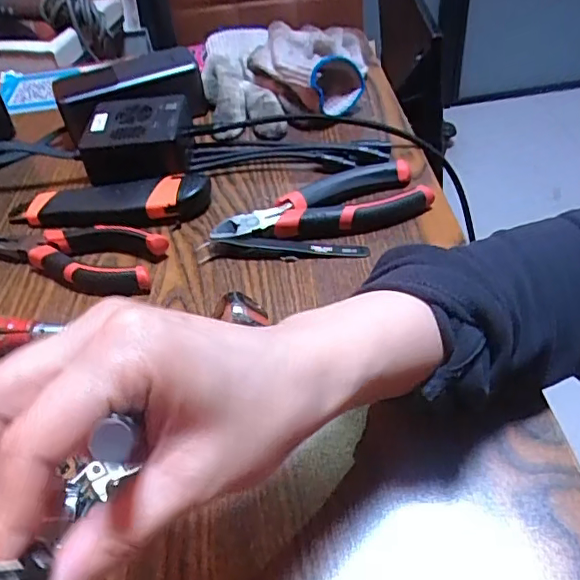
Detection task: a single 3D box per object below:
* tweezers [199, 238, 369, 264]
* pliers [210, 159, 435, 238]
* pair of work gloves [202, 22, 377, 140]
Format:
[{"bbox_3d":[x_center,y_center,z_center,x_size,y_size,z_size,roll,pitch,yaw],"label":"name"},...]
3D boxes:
[{"bbox_3d":[-0.006,-0.028,0.389,0.116,0.014,0.012,0,45,6],"label":"tweezers"},{"bbox_3d":[0.023,-0.057,0.403,0.151,0.022,0.048,-15,46,-9],"label":"pliers"},{"bbox_3d":[-0.004,-0.206,0.538,0.167,0.075,0.173,-3,45,3],"label":"pair of work gloves"}]

